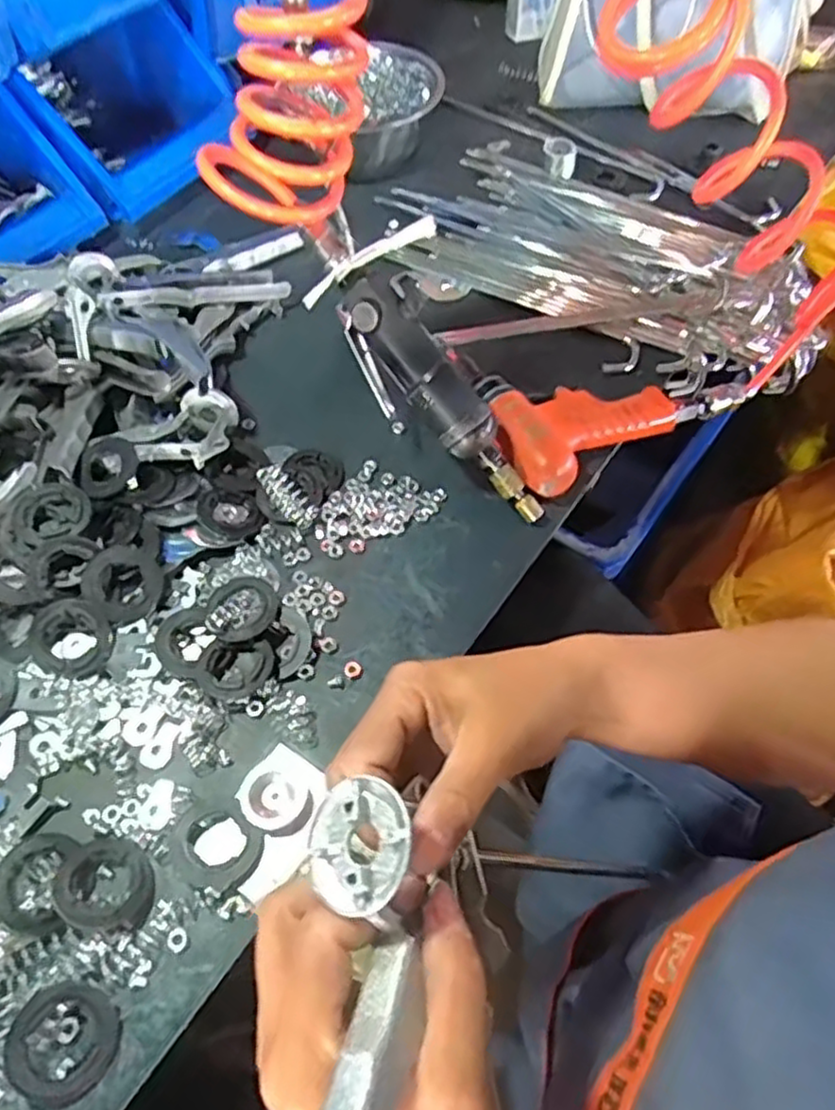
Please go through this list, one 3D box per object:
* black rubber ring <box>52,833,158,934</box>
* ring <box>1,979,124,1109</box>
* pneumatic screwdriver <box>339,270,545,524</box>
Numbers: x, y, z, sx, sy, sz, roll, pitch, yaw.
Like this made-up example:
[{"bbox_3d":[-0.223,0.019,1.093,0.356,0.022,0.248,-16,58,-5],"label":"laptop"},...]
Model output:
[{"bbox_3d":[-0.165,0.173,0.379,0.047,0.011,0.047,3,45,-15],"label":"black rubber ring"},{"bbox_3d":[-0.168,0.231,0.339,0.049,0.007,0.049,7,66,-17],"label":"ring"},{"bbox_3d":[0.016,-0.102,0.505,0.206,0.055,0.041,48,64,-10],"label":"pneumatic screwdriver"}]

